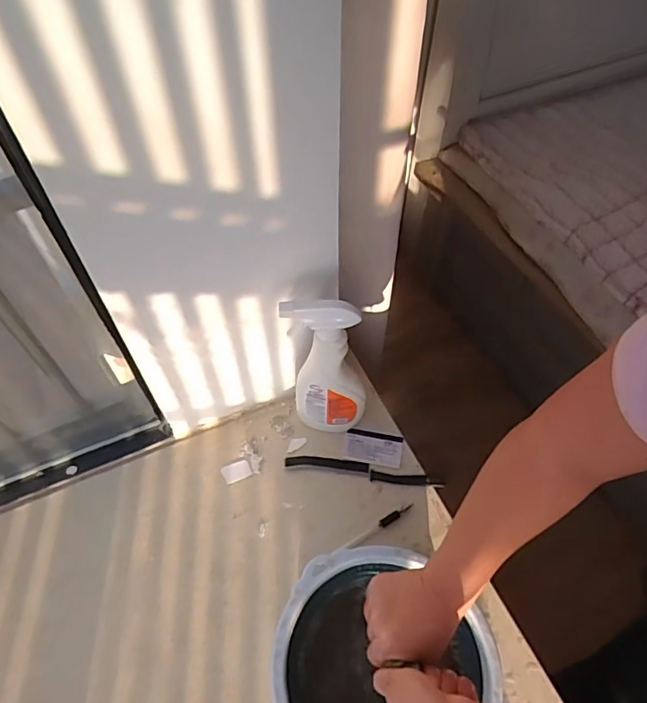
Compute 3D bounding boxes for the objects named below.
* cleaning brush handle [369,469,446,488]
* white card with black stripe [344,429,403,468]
[{"bbox_3d":[0.119,0.182,0.747,0.105,0.008,0.018,6,56,4],"label":"cleaning brush handle"},{"bbox_3d":[0.074,0.139,0.773,0.081,0.006,0.051,9,56,6],"label":"white card with black stripe"}]

